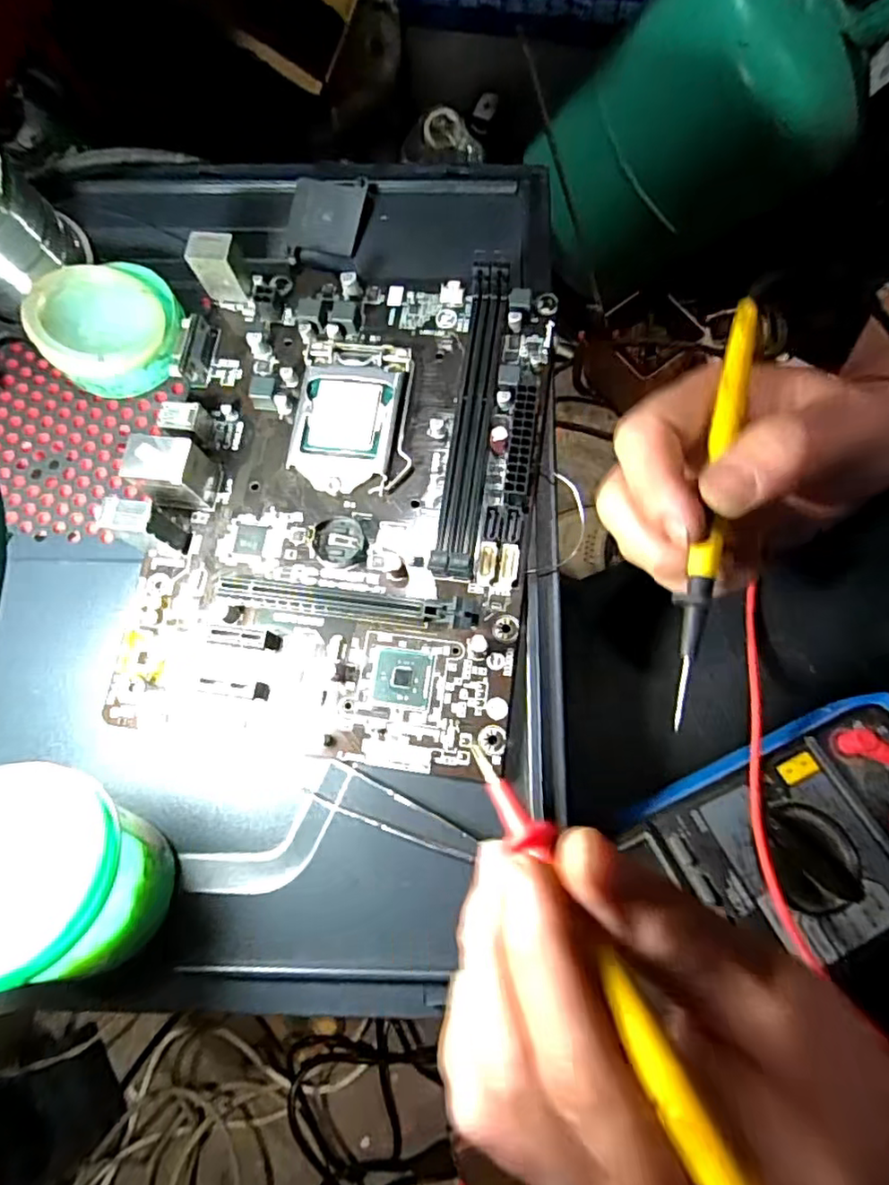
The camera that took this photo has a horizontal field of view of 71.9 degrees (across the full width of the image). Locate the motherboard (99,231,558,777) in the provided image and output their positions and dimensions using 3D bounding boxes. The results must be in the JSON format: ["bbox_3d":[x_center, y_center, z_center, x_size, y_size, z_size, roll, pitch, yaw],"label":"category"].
[{"bbox_3d":[-0.048,-0.048,0.265,0.172,0.025,0.225,8,77,3],"label":"motherboard"}]

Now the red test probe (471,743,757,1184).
[{"bbox_3d":[0.038,0.087,0.141,0.011,0.008,0.137,-28,46,-6],"label":"red test probe"}]

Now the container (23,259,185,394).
[{"bbox_3d":[-0.158,-0.127,0.290,0.062,0.027,0.060,0,76,1],"label":"container"}]

